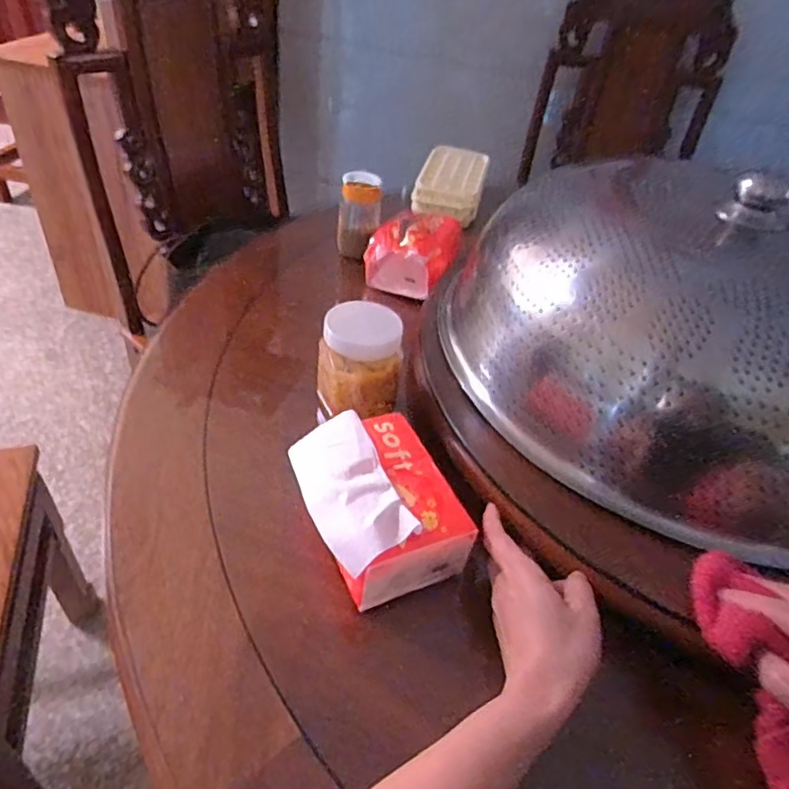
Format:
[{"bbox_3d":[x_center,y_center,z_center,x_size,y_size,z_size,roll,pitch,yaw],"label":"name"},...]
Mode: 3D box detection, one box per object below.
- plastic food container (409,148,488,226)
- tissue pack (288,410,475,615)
[{"bbox_3d":[0.095,-0.349,0.949,0.106,0.042,0.185,11,45,10],"label":"plastic food container"},{"bbox_3d":[-0.013,0.079,0.445,0.104,0.070,0.131,-12,46,-23],"label":"tissue pack"}]

